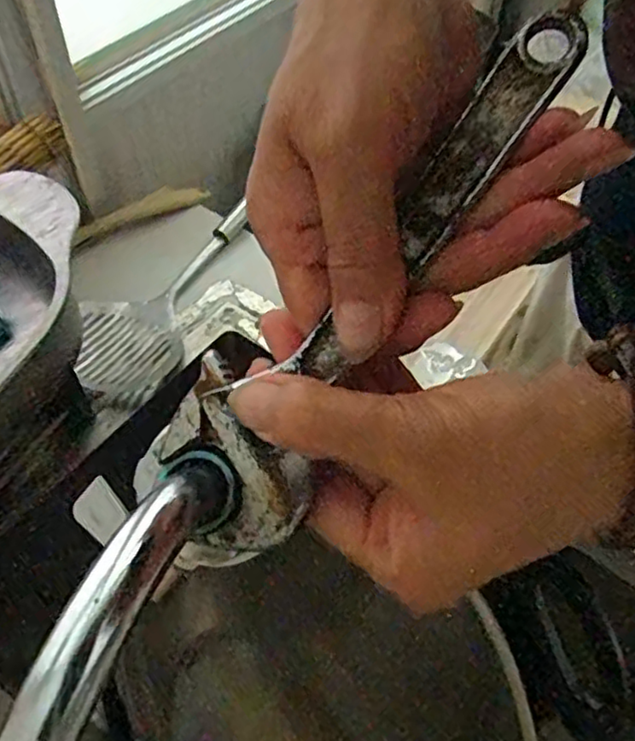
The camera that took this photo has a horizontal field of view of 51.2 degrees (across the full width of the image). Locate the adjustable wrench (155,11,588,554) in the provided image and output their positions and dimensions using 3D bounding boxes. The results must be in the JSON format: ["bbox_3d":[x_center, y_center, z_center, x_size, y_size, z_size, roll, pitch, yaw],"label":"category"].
[{"bbox_3d":[0.017,-0.028,0.204,0.054,0.011,0.188,39,94,23],"label":"adjustable wrench"}]

